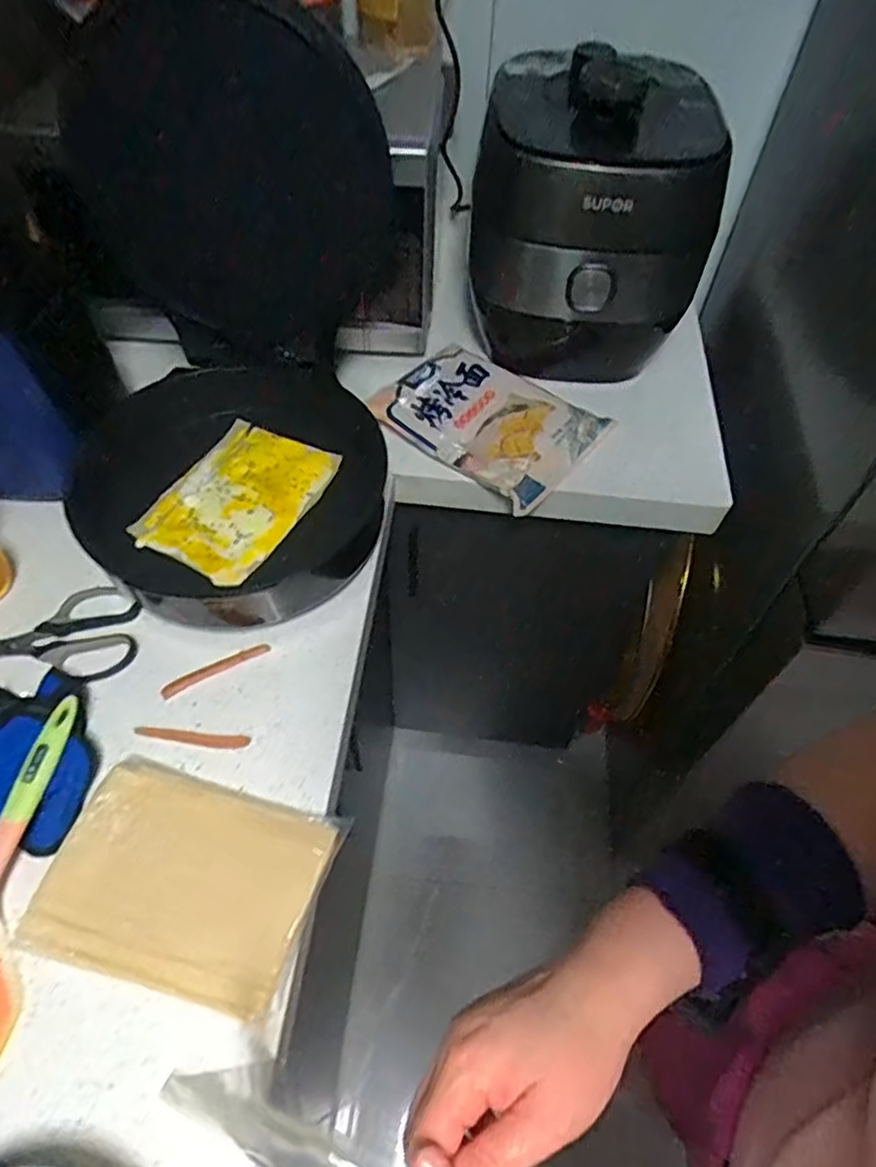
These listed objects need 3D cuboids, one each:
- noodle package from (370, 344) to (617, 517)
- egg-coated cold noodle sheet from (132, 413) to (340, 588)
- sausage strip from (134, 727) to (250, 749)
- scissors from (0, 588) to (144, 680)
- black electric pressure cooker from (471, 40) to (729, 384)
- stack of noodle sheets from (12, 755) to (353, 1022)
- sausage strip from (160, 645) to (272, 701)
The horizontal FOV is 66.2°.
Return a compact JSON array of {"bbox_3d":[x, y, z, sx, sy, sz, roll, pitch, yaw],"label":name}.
[{"bbox_3d":[0.062,-0.203,0.808,0.240,0.023,0.181,33,60,22],"label":"noodle package"},{"bbox_3d":[-0.201,-0.089,0.677,0.137,0.011,0.179,25,60,16],"label":"egg-coated cold noodle sheet"},{"bbox_3d":[-0.212,0.134,0.578,0.096,0.006,0.013,3,54,2],"label":"sausage strip"},{"bbox_3d":[-0.368,0.040,0.633,0.181,0.019,0.098,5,54,6],"label":"scissors"},{"bbox_3d":[0.186,-0.436,0.811,0.289,0.261,0.286,9,55,6],"label":"black electric pressure cooker"},{"bbox_3d":[-0.188,0.221,0.506,0.190,0.022,0.143,13,55,9],"label":"stack of noodle sheets"},{"bbox_3d":[-0.204,0.079,0.617,0.100,0.004,0.016,-24,58,-17],"label":"sausage strip"}]

